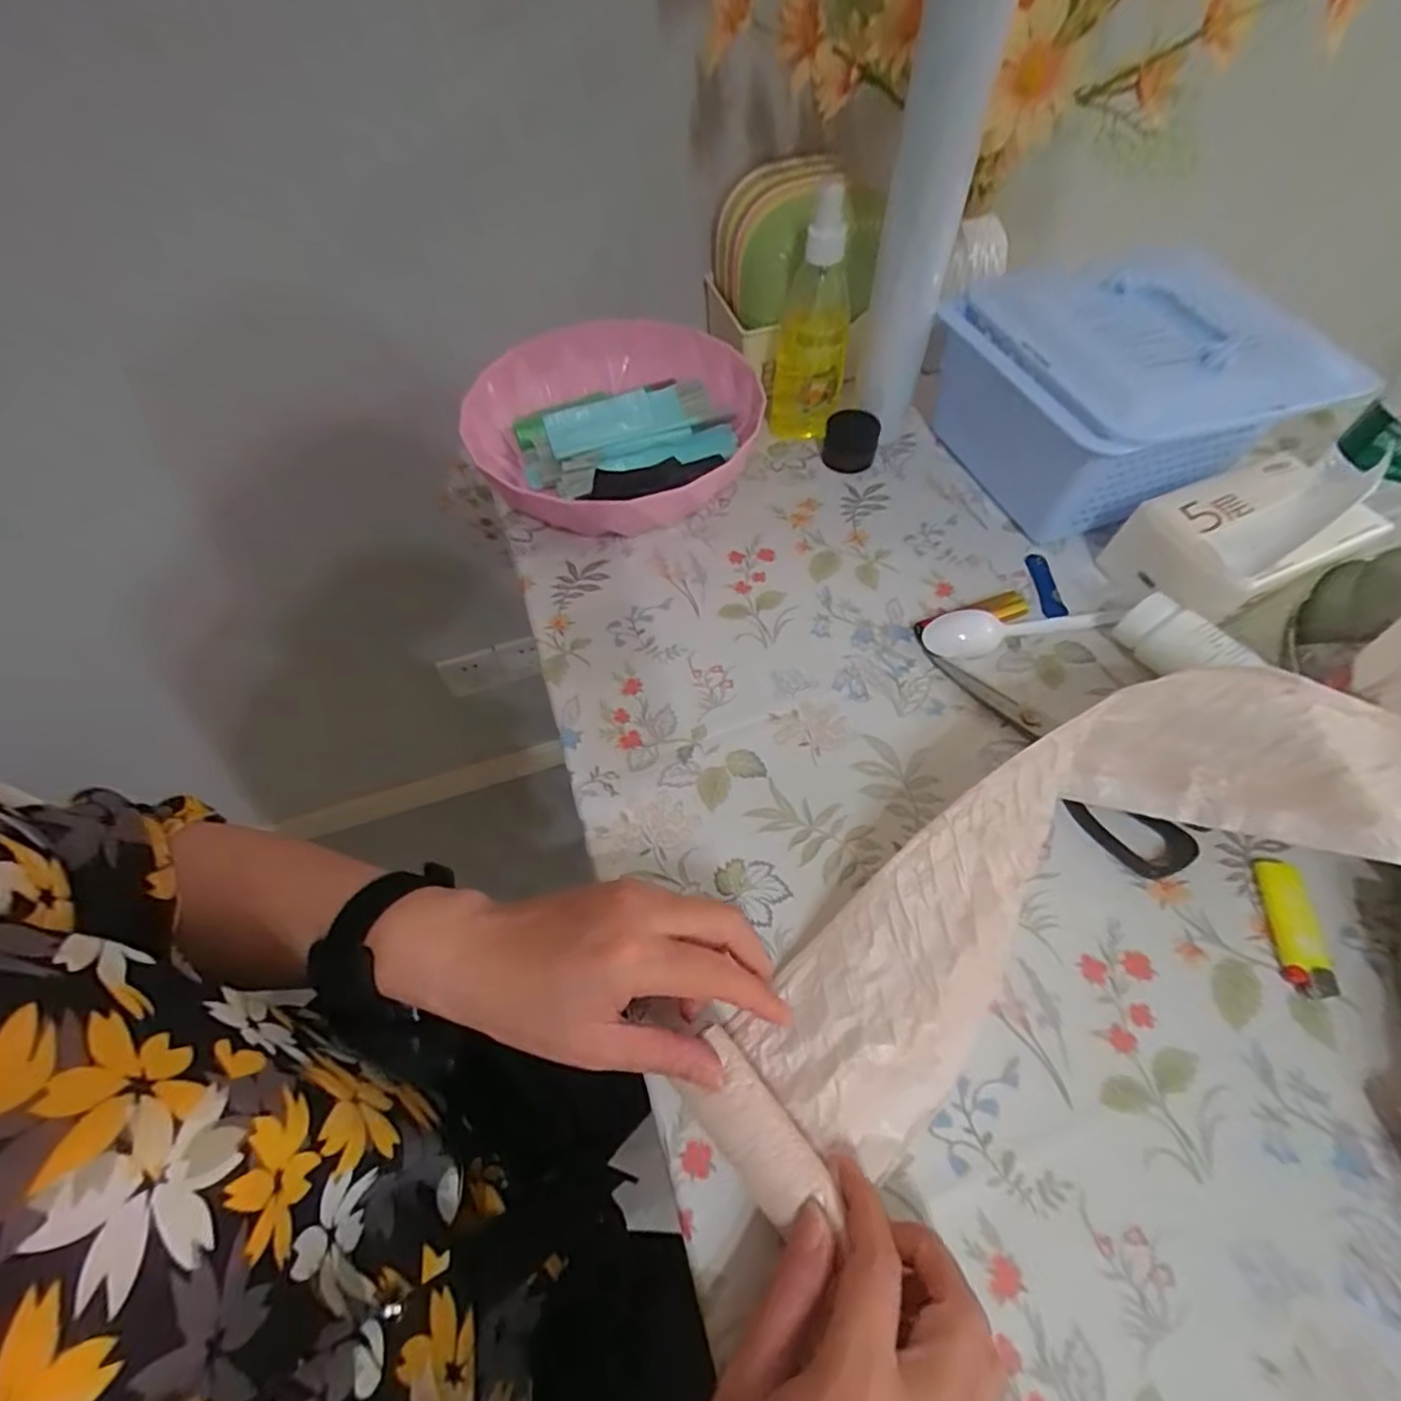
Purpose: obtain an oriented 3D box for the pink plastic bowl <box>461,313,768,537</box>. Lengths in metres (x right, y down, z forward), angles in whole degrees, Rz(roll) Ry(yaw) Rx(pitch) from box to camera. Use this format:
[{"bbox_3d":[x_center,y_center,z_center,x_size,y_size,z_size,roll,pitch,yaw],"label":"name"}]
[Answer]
[{"bbox_3d":[-0.061,-0.218,0.519,0.225,0.071,0.207,-1,58,2],"label":"pink plastic bowl"}]

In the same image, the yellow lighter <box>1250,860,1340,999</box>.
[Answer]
[{"bbox_3d":[0.309,0.117,0.328,0.020,0.011,0.068,8,59,7],"label":"yellow lighter"}]

